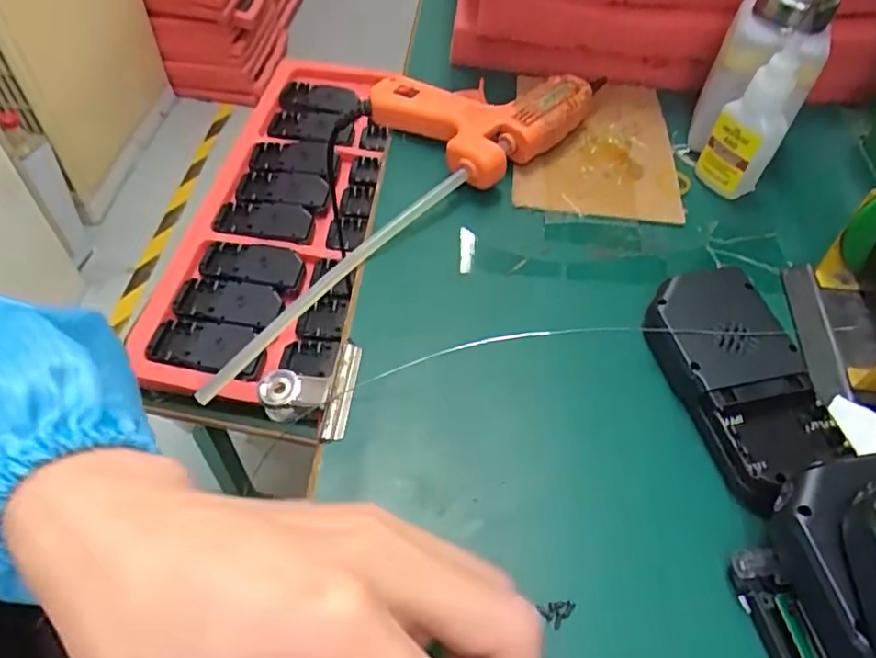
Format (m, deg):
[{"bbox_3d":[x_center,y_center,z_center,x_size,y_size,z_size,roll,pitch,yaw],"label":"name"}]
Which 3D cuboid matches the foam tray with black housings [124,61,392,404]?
[{"bbox_3d":[-0.187,-0.167,0.783,0.224,0.043,0.586,5,53,1],"label":"foam tray with black housings"}]

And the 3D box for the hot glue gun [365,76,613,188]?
[{"bbox_3d":[0.031,-0.142,0.405,0.122,0.029,0.100,-33,61,-25],"label":"hot glue gun"}]

